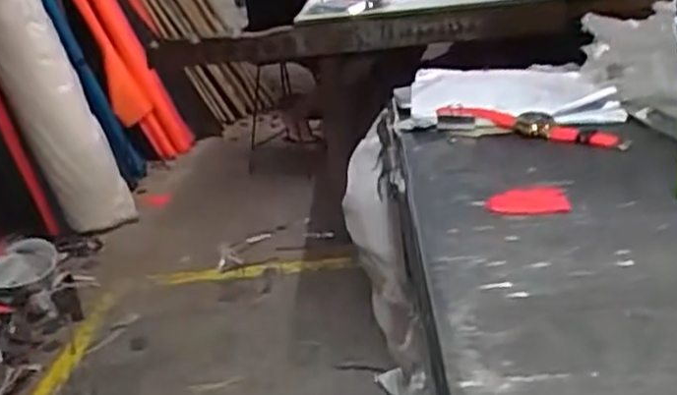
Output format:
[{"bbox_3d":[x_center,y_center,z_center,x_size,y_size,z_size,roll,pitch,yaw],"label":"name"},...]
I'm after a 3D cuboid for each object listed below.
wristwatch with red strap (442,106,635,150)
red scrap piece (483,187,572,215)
[{"bbox_3d":[0.241,-0.093,0.864,0.227,0.032,0.040,8,27,34],"label":"wristwatch with red strap"},{"bbox_3d":[0.187,0.002,0.686,0.079,0.006,0.049,2,38,5],"label":"red scrap piece"}]

